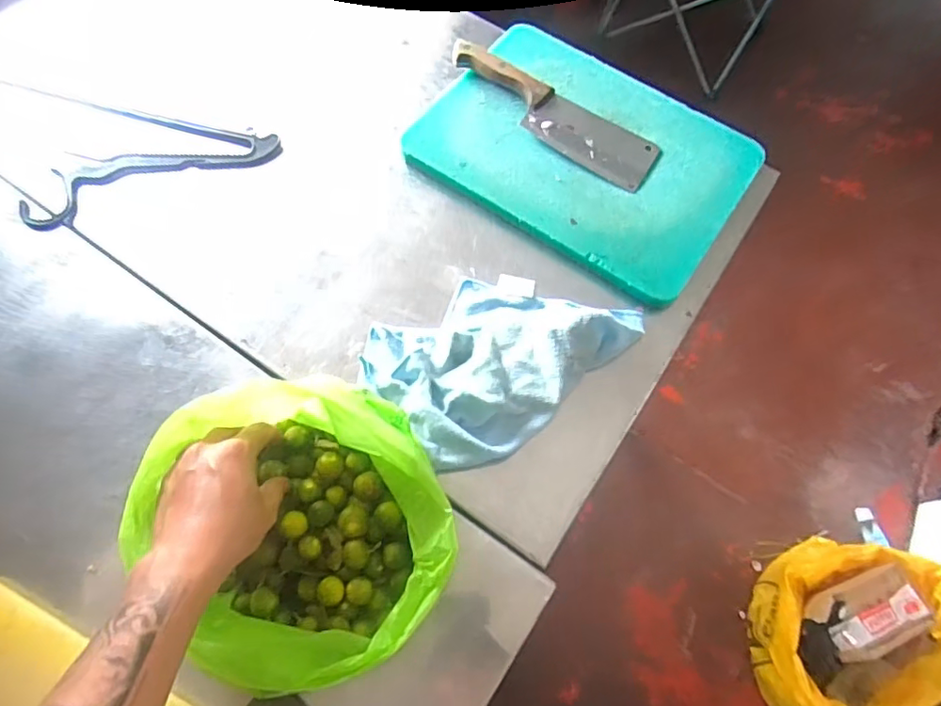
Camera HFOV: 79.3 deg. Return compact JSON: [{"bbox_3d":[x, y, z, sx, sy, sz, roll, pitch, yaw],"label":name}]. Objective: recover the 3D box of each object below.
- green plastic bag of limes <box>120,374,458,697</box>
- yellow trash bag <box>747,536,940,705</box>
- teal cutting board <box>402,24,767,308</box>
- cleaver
[{"bbox_3d":[-0.141,0.145,0.459,0.237,0.117,0.218,-16,67,-11],"label":"green plastic bag of limes"},{"bbox_3d":[0.675,0.577,1.076,0.295,0.392,0.366,15,65,3],"label":"yellow trash bag"},{"bbox_3d":[0.147,-0.259,0.723,0.387,0.024,0.297,33,67,11],"label":"teal cutting board"},{"bbox_3d":[0.101,-0.311,0.726,0.294,0.032,0.085,31,67,11],"label":"cleaver"}]

